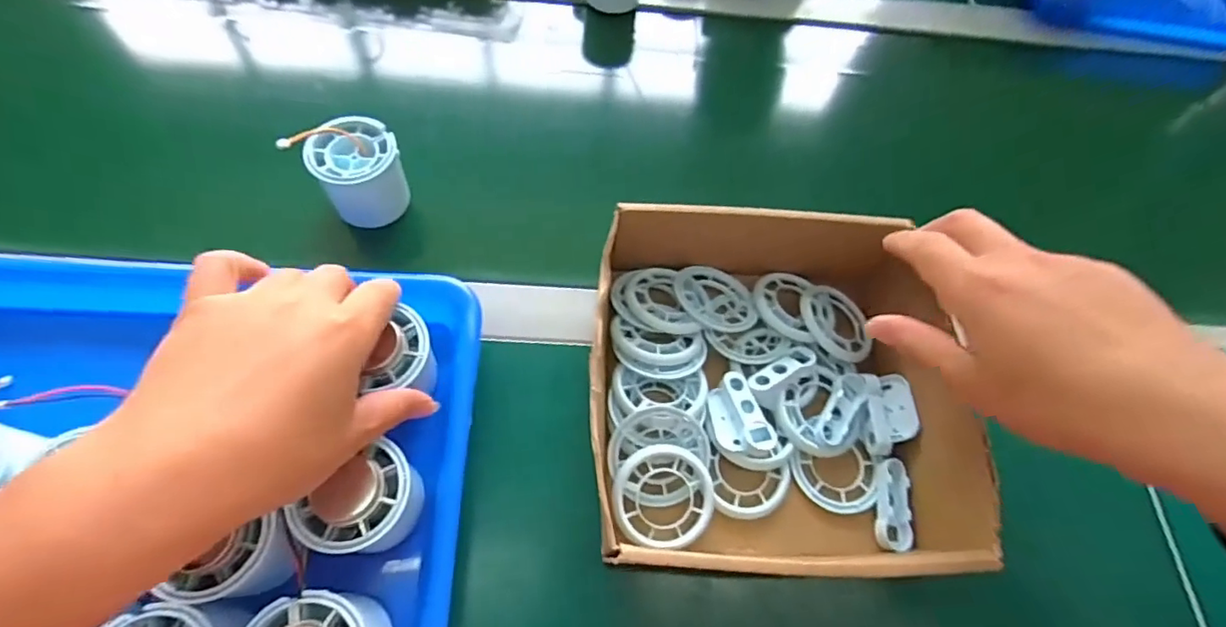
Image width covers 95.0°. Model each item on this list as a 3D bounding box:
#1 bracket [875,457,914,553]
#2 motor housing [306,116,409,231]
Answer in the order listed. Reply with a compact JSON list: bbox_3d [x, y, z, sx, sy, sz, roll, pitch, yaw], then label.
[{"bbox_3d":[0.162,0.111,0.328,0.020,0.013,0.050,4,64,0],"label":"bracket"},{"bbox_3d":[-0.170,-0.095,0.381,0.052,0.054,0.050,1,64,-2],"label":"motor housing"}]

